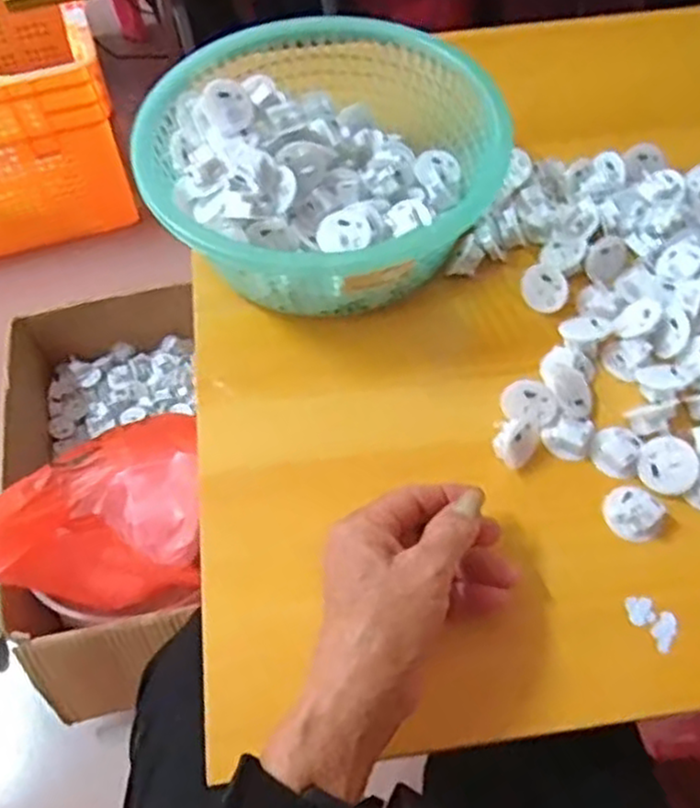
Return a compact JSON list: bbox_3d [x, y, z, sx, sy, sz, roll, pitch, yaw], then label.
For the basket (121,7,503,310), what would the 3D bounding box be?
[{"bbox_3d":[-0.022,-0.168,0.499,0.227,0.080,0.209,-1,58,2],"label":"basket"}]

